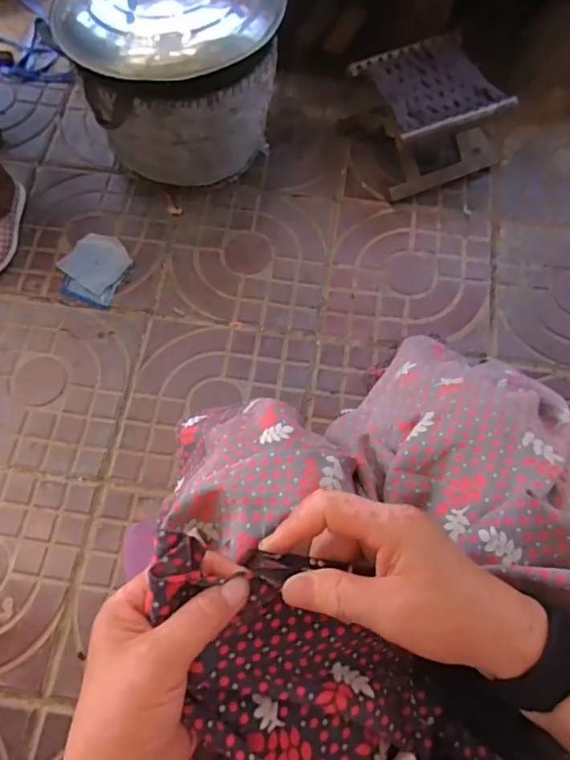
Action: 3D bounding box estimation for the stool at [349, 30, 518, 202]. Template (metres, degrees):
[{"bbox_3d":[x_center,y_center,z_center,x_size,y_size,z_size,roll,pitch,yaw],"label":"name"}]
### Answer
[{"bbox_3d":[0.293,-0.524,1.076,0.271,0.165,0.236,-20,69,-9],"label":"stool"}]

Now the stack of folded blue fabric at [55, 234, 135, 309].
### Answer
[{"bbox_3d":[-0.350,-0.208,1.007,0.120,0.016,0.141,23,69,8],"label":"stack of folded blue fabric"}]

